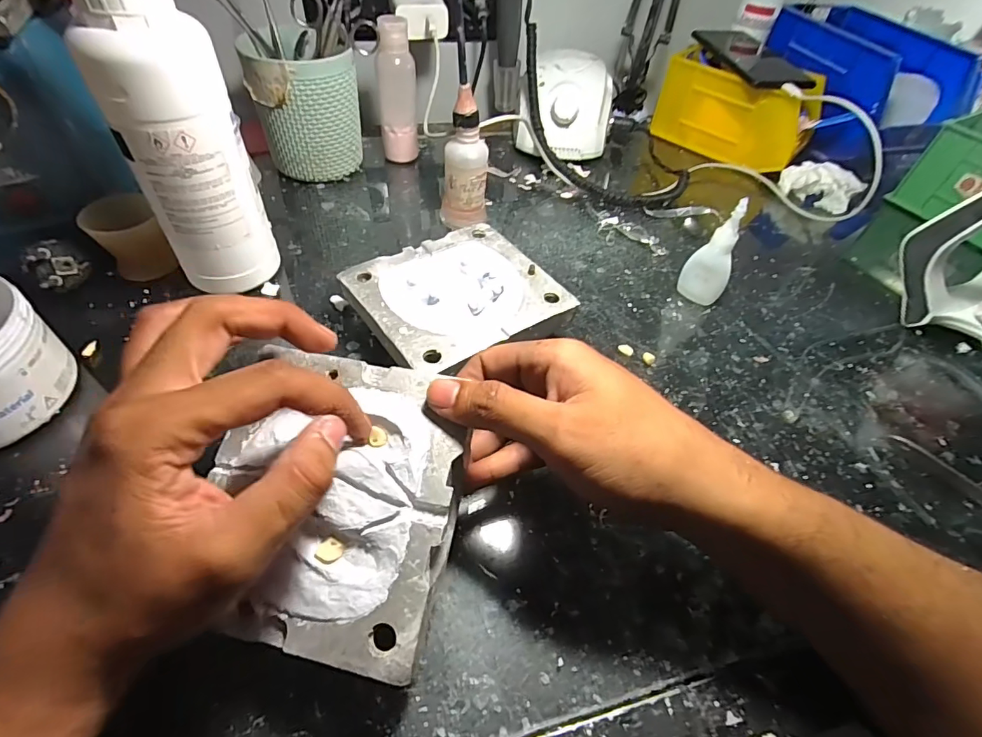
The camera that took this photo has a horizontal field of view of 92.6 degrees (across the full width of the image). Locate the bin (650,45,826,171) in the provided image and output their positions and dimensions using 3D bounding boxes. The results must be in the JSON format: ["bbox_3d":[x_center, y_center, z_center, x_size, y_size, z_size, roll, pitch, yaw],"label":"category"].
[{"bbox_3d":[0.289,-0.307,0.561,0.168,0.084,0.078,32,55,19],"label":"bin"}]

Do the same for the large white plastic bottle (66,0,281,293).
[{"bbox_3d":[-0.191,-0.130,0.297,0.054,0.190,0.058,3,51,-4],"label":"large white plastic bottle"}]

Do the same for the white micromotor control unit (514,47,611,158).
[{"bbox_3d":[0.083,-0.299,0.540,0.106,0.079,0.124,8,50,1],"label":"white micromotor control unit"}]

